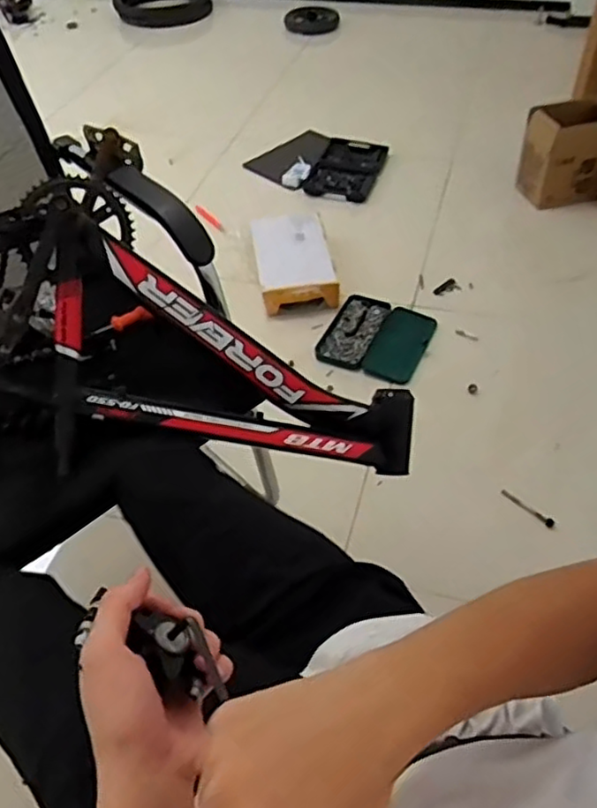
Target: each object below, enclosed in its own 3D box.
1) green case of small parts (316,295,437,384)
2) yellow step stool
[{"bbox_3d":[0.200,-0.177,1.684,0.258,0.027,0.268,16,50,16],"label":"green case of small parts"},{"bbox_3d":[-0.014,-0.399,1.820,0.205,0.098,0.333,-8,48,-5],"label":"yellow step stool"}]

